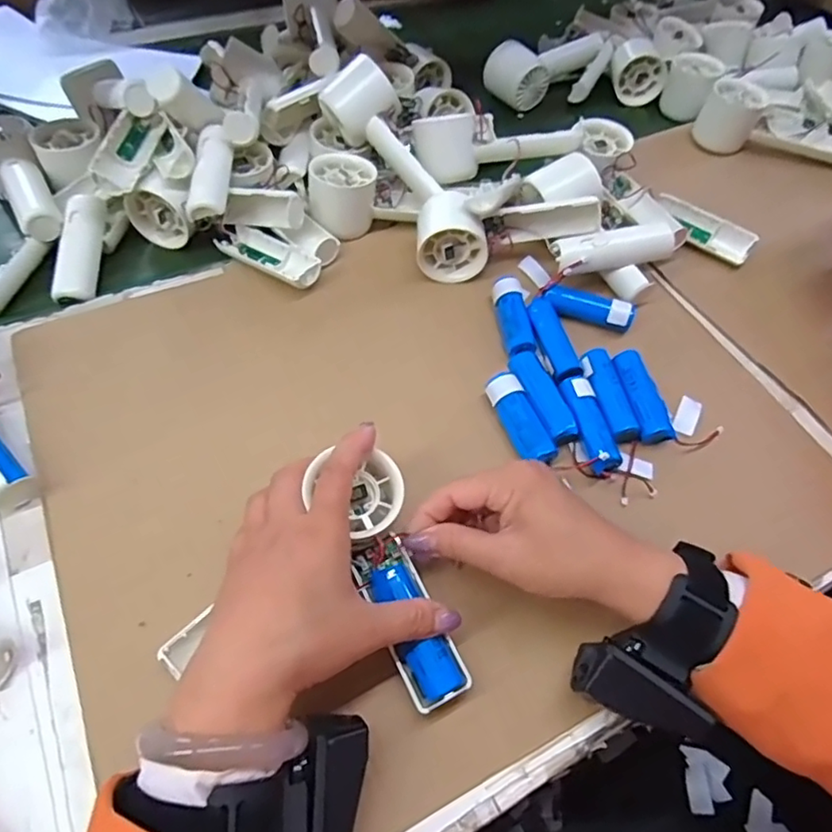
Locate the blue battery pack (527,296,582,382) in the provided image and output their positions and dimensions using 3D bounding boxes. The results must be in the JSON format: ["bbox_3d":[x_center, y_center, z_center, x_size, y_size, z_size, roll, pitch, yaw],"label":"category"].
[{"bbox_3d":[0.106,-0.060,0.471,0.022,0.015,0.082,-8,57,-10],"label":"blue battery pack"}]

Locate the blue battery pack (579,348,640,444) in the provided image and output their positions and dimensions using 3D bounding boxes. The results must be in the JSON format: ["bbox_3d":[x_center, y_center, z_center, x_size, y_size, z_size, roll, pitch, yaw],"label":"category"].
[{"bbox_3d":[0.141,-0.015,0.446,0.023,0.017,0.074,-8,57,-9],"label":"blue battery pack"}]

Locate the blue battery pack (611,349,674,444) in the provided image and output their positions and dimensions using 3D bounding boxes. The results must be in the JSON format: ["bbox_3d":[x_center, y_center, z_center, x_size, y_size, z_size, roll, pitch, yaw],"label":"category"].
[{"bbox_3d":[0.166,-0.013,0.448,0.025,0.021,0.074,-5,57,-8],"label":"blue battery pack"}]

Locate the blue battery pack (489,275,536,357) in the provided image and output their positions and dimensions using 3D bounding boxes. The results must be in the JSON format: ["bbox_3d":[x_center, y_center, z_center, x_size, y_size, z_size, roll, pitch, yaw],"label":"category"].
[{"bbox_3d":[0.078,-0.079,0.481,0.024,0.017,0.077,-5,57,-8],"label":"blue battery pack"}]

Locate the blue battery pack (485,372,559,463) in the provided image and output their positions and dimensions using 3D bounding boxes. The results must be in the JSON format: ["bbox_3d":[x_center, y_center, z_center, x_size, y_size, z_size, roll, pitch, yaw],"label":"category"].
[{"bbox_3d":[0.074,0.003,0.427,0.024,0.017,0.074,-16,59,-15],"label":"blue battery pack"}]

